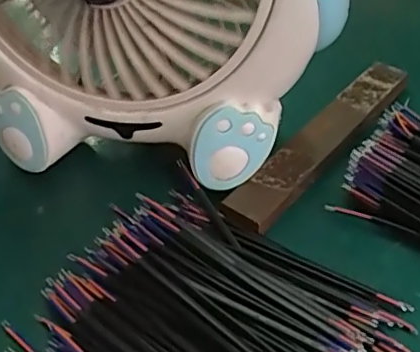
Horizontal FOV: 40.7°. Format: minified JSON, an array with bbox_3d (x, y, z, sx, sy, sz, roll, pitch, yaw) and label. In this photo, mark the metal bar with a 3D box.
[{"bbox_3d":[0.081,-0.026,0.396,0.032,0.013,0.201,29,51,30],"label":"metal bar"}]

